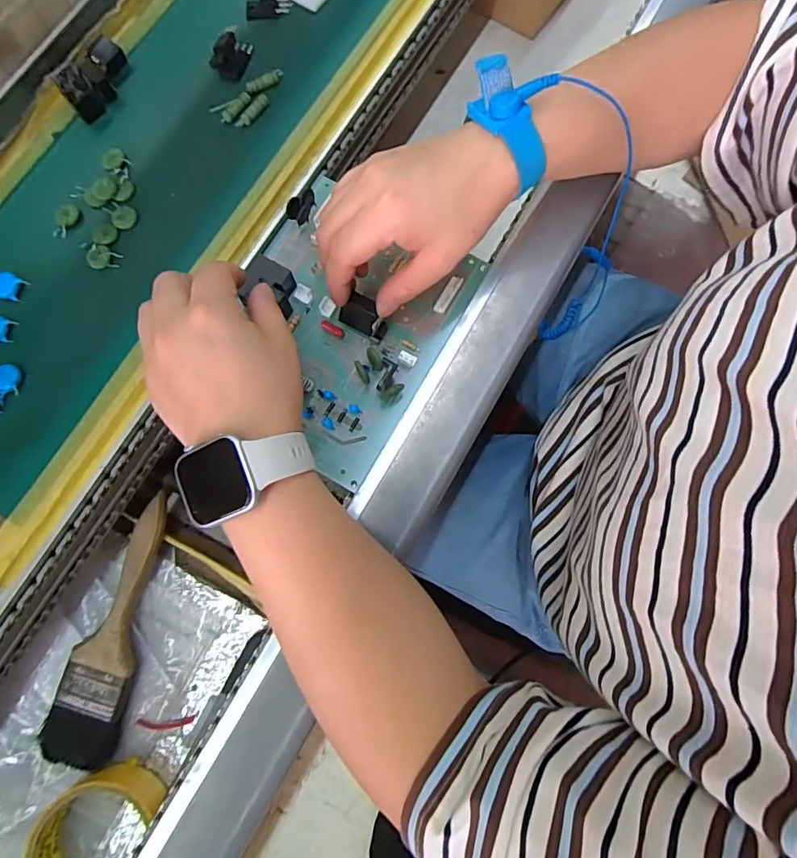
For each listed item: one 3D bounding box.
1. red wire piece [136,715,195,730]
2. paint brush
[{"bbox_3d":[-0.174,0.221,0.367,0.041,0.006,0.009,-1,78,0],"label":"red wire piece"},{"bbox_3d":[-0.205,0.150,0.367,0.050,0.030,0.198,22,79,4],"label":"paint brush"}]

